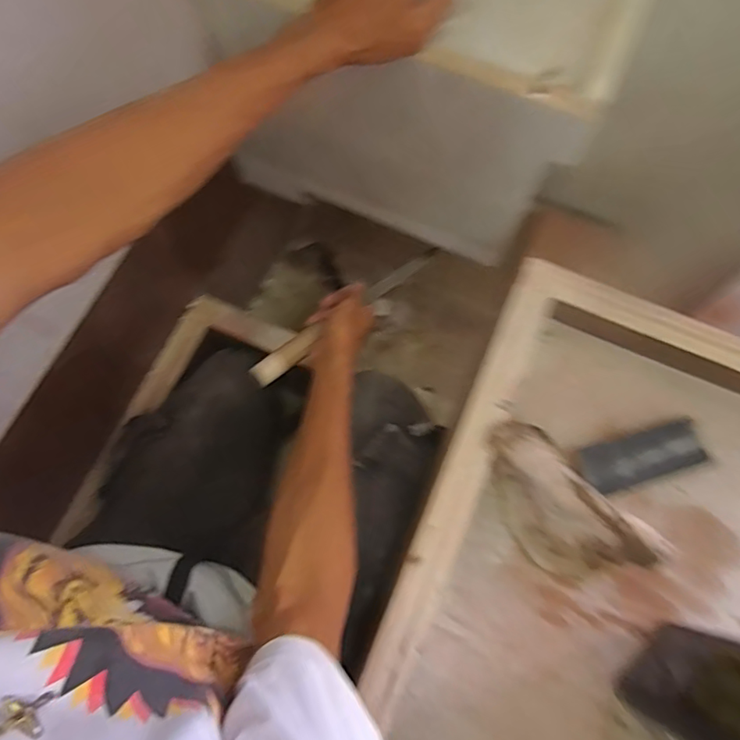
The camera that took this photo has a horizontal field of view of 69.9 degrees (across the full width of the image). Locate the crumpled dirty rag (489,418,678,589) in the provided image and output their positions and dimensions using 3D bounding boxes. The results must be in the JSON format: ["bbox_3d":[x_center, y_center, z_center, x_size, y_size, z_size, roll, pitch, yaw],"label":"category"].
[{"bbox_3d":[0.169,0.122,0.479,0.084,0.057,0.164,-37,77,-11],"label":"crumpled dirty rag"}]

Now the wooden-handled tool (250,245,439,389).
[{"bbox_3d":[-0.020,-0.074,0.639,0.290,0.030,0.025,-38,77,-29],"label":"wooden-handled tool"}]

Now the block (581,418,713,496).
[{"bbox_3d":[0.260,0.085,0.510,0.112,0.021,0.045,-16,74,-5],"label":"block"}]

